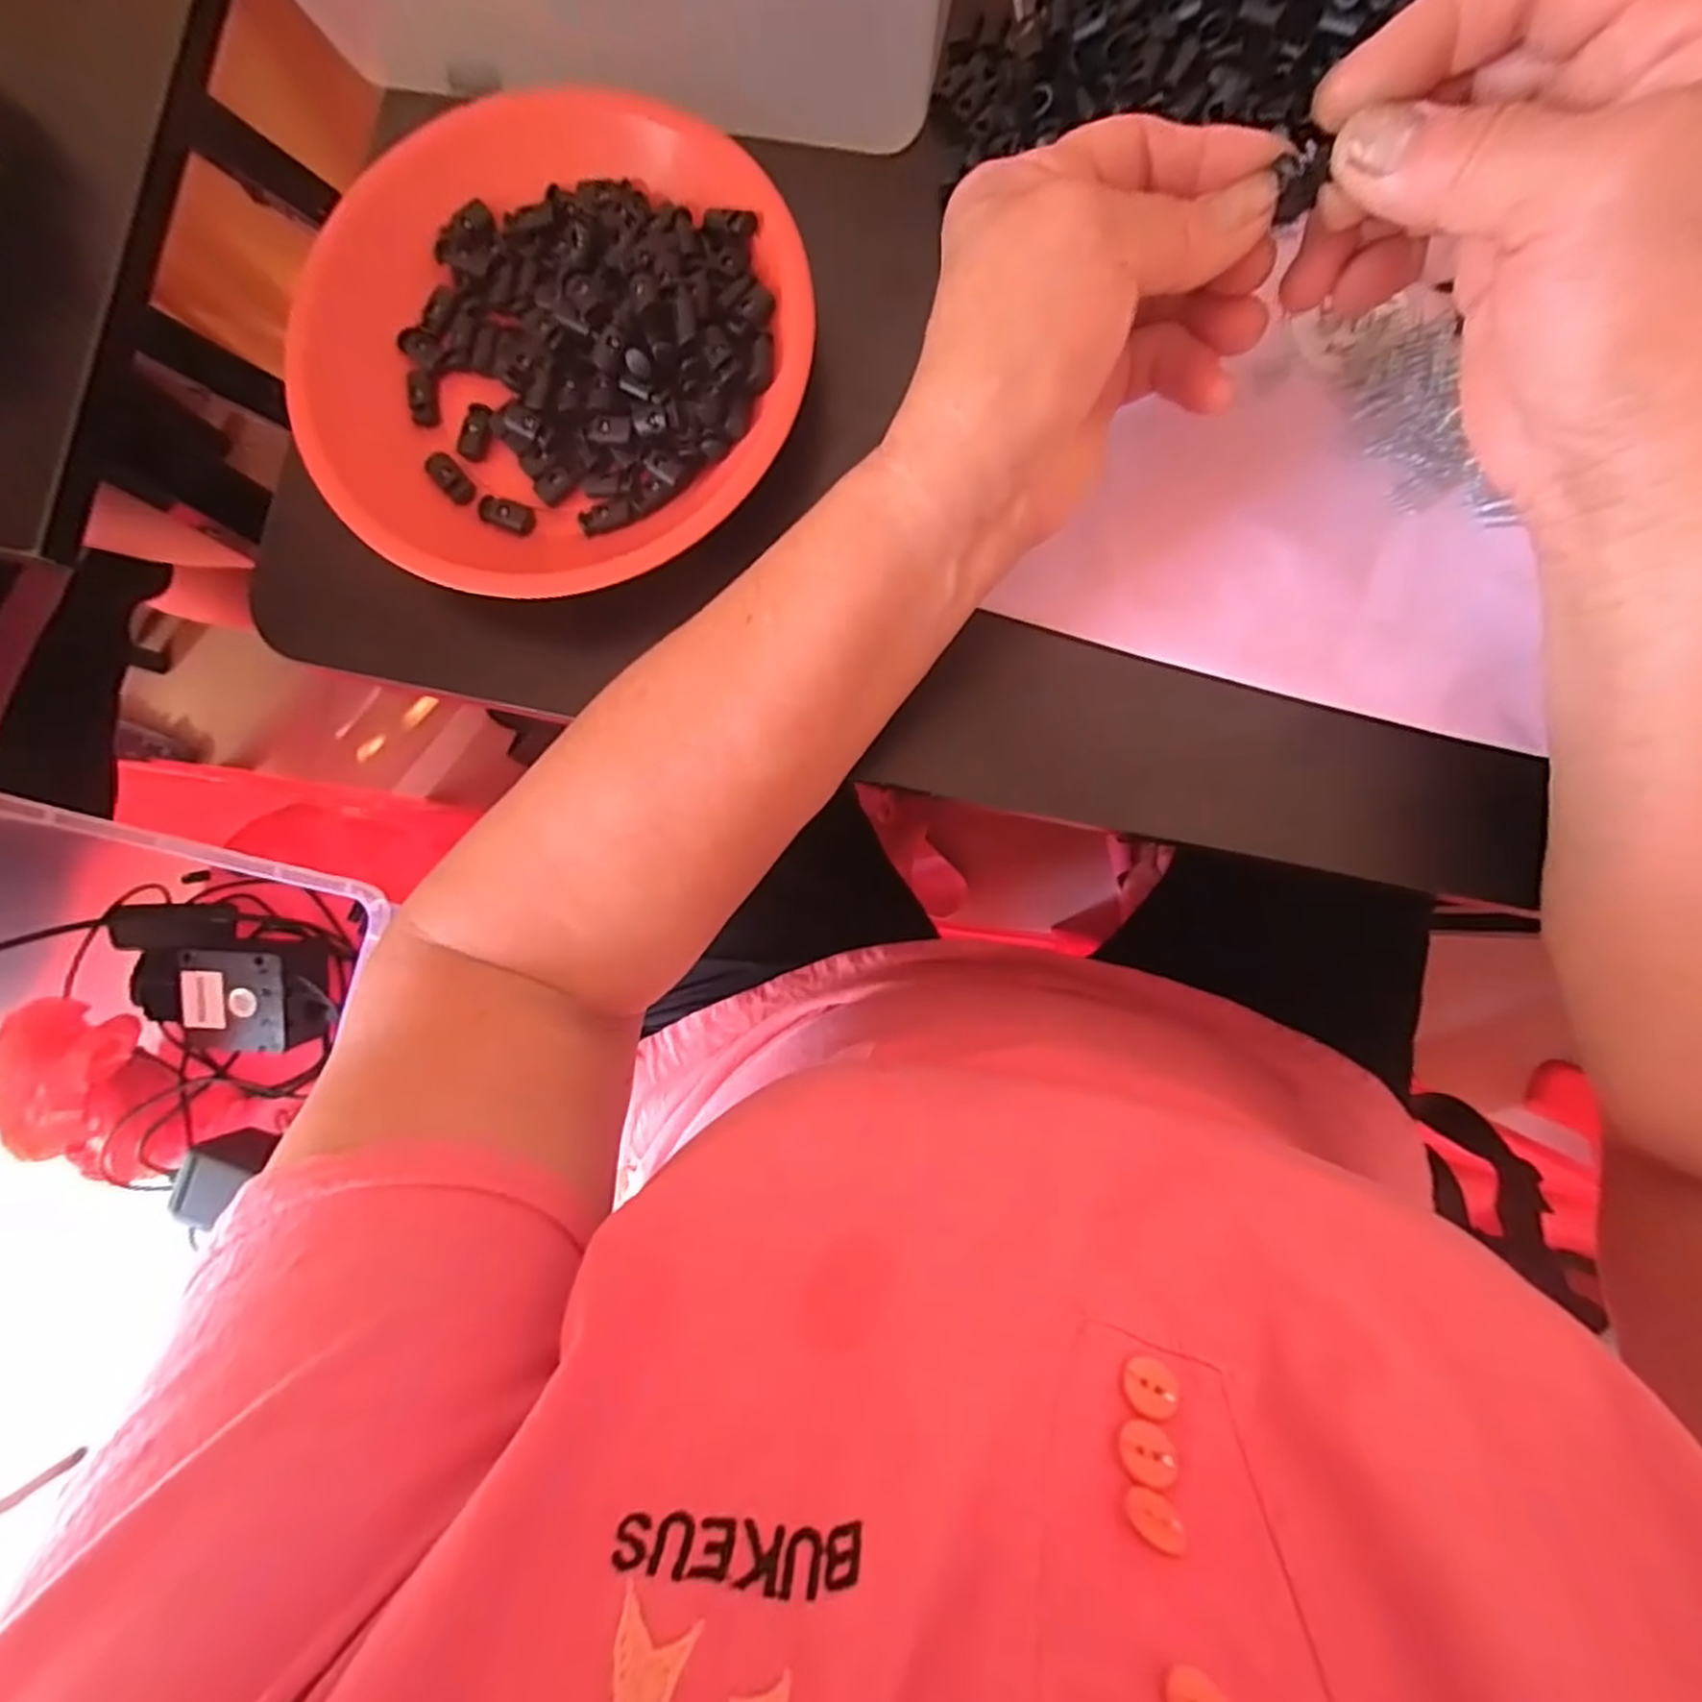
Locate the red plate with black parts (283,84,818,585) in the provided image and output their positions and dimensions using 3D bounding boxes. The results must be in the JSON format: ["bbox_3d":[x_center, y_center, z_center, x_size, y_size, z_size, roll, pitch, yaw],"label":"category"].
[{"bbox_3d":[-0.115,-0.195,0.288,0.186,0.029,0.183,0,85,4],"label":"red plate with black parts"}]

